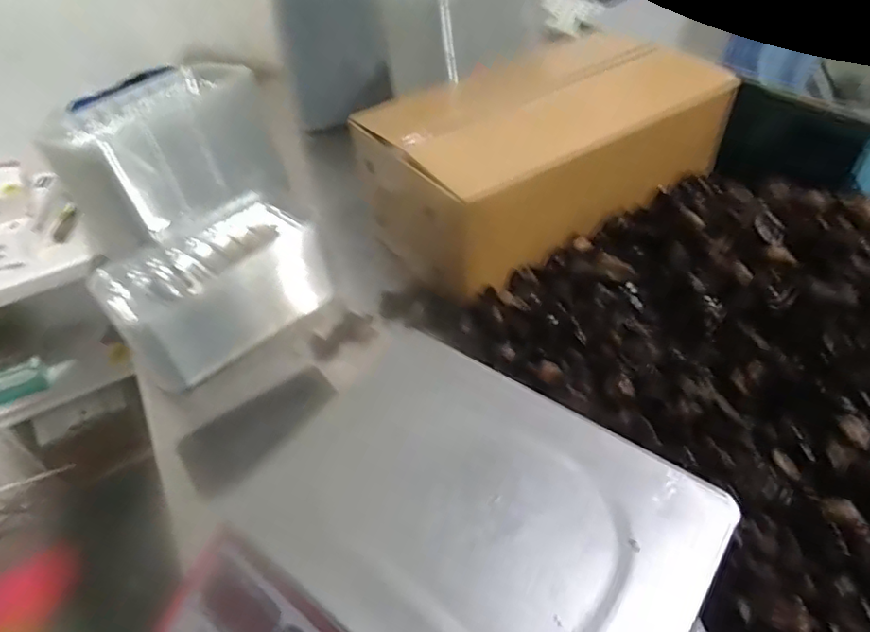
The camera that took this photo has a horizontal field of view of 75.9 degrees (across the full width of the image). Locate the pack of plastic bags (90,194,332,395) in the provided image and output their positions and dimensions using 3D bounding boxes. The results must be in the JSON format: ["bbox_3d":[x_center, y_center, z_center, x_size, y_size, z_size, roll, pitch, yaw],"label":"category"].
[{"bbox_3d":[-0.245,-0.039,0.663,0.247,0.109,0.152,-34,52,-25],"label":"pack of plastic bags"}]

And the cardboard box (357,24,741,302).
[{"bbox_3d":[0.133,-0.215,0.728,0.432,0.146,0.262,-28,50,-21],"label":"cardboard box"}]

